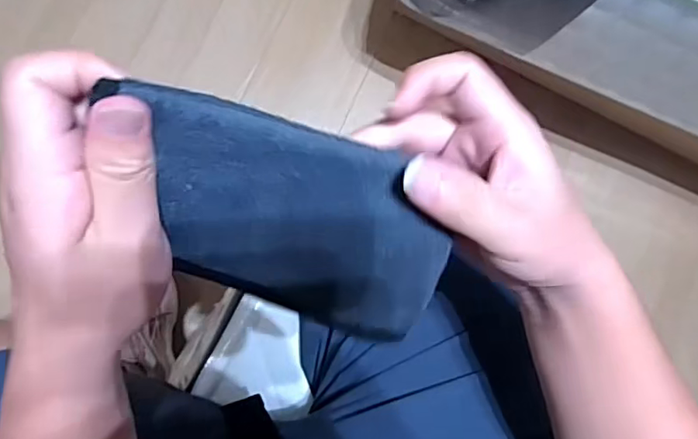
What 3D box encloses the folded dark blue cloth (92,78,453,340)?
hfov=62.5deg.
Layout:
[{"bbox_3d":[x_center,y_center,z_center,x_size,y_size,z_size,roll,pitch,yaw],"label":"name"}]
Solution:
[{"bbox_3d":[-0.024,0.003,0.244,0.139,0.013,0.085,16,121,-13],"label":"folded dark blue cloth"}]

